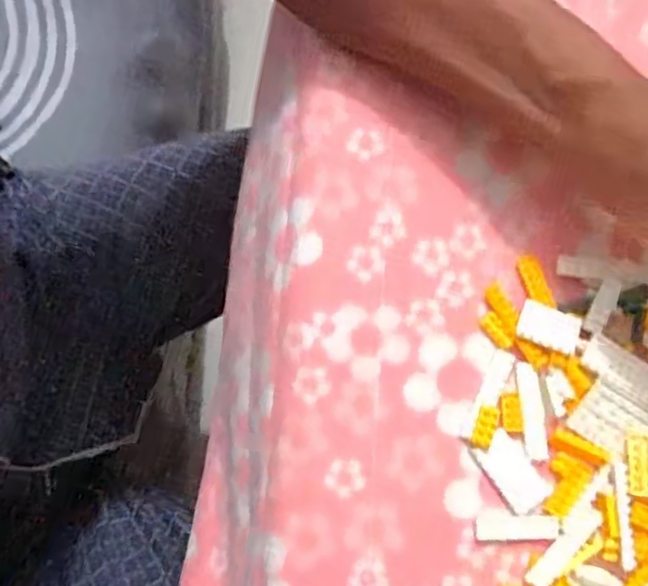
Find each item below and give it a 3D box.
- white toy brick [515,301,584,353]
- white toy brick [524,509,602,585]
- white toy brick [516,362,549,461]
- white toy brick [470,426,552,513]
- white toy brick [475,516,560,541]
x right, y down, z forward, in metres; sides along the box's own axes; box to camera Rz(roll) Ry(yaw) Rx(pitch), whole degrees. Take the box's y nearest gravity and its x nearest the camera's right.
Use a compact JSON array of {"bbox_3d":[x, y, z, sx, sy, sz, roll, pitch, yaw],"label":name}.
[{"bbox_3d":[0.093,0.014,0.274,0.025,0.007,0.016,20,79,3],"label":"white toy brick"},{"bbox_3d":[0.094,0.100,0.258,0.038,0.005,0.009,-44,82,-8],"label":"white toy brick"},{"bbox_3d":[0.086,0.048,0.271,0.009,0.004,0.039,-6,79,-2],"label":"white toy brick"},{"bbox_3d":[0.076,0.072,0.267,0.017,0.004,0.032,-37,81,-7],"label":"white toy brick"},{"bbox_3d":[0.077,0.094,0.262,0.032,0.004,0.009,-3,79,-1],"label":"white toy brick"}]

